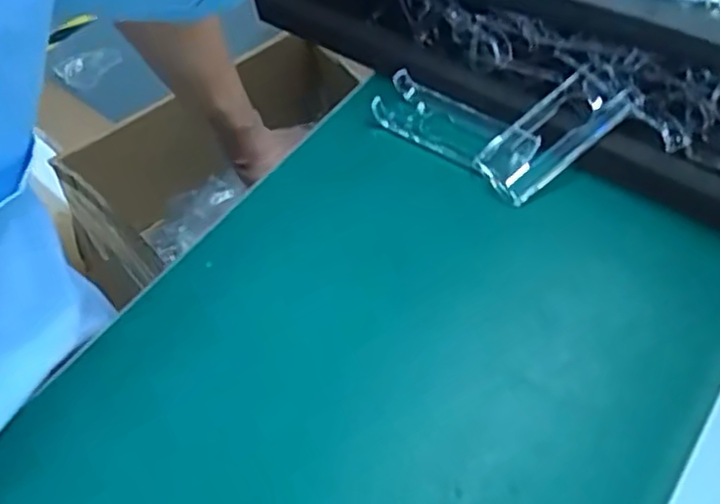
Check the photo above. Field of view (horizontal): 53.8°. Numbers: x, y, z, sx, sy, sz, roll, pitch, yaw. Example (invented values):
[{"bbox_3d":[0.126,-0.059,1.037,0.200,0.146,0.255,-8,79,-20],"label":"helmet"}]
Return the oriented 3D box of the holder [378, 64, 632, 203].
[{"bbox_3d":[0.094,-0.098,0.483,0.146,0.042,0.108,35,61,21],"label":"holder"}]

